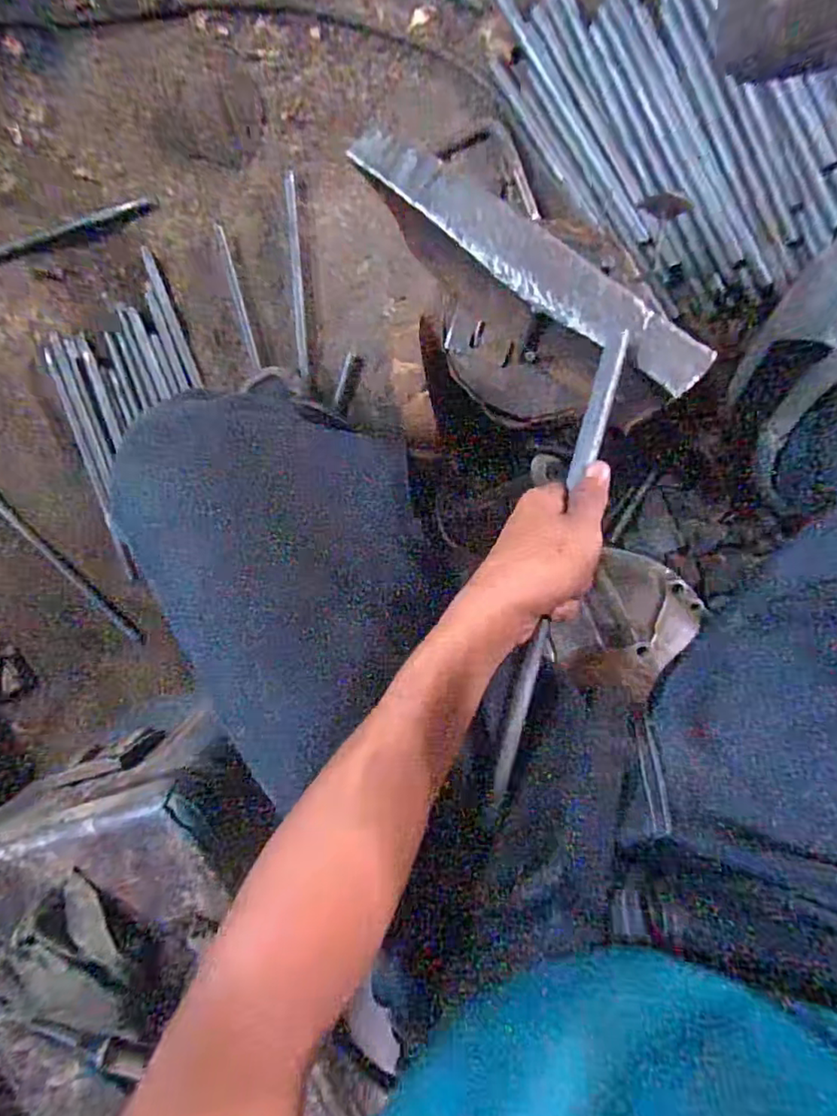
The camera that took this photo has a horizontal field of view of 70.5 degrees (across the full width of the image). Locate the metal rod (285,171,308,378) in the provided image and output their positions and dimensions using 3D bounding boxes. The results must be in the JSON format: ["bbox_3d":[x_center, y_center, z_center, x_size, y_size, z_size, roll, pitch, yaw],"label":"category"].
[{"bbox_3d":[-0.157,-0.362,0.764,0.013,0.009,0.246,-2,96,7],"label":"metal rod"}]

